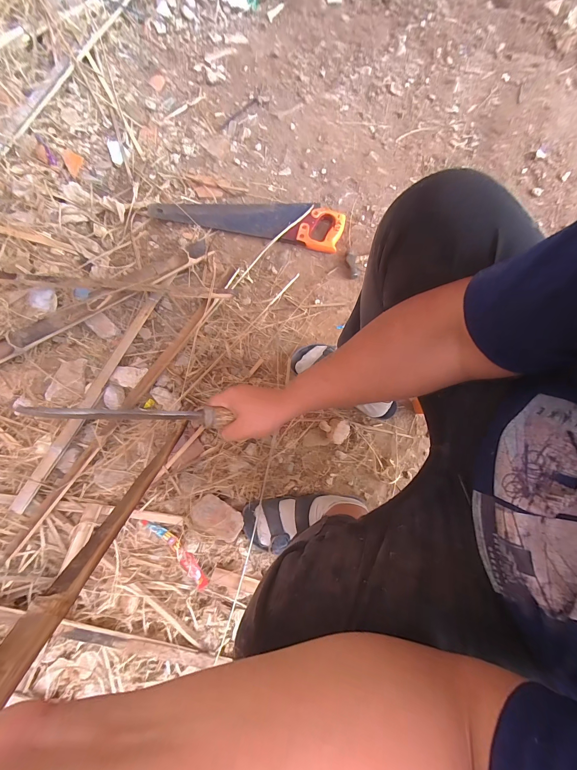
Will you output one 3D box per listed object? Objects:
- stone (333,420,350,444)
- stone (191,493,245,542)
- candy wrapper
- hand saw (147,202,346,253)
[{"bbox_3d":[0.122,0.110,0.678,0.032,0.026,0.056,37,77,8],"label":"stone"},{"bbox_3d":[-0.145,0.271,0.594,0.106,0.052,0.068,33,80,7],"label":"stone"},{"bbox_3d":[-0.227,0.337,0.595,0.177,0.017,0.031,43,78,9],"label":"candy wrapper"},{"bbox_3d":[-0.111,-0.452,0.783,0.522,0.029,0.134,8,75,0],"label":"hand saw"}]

